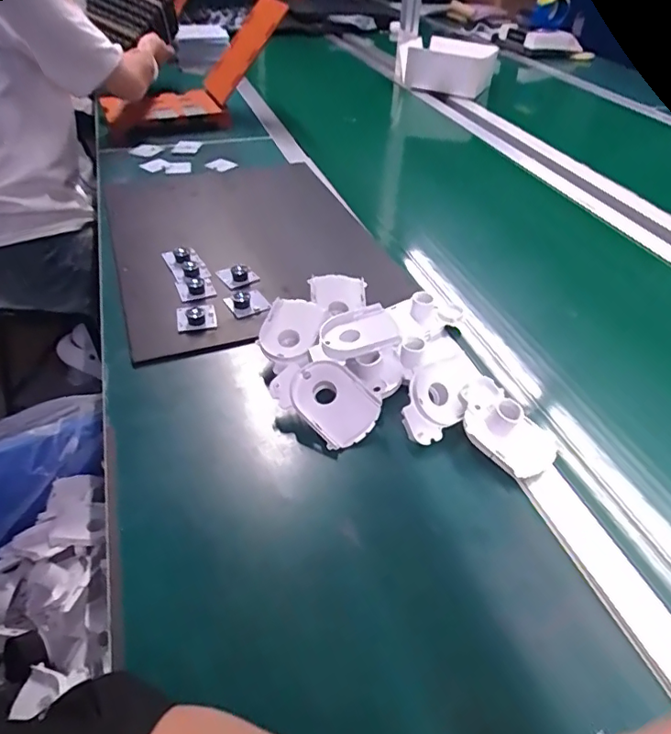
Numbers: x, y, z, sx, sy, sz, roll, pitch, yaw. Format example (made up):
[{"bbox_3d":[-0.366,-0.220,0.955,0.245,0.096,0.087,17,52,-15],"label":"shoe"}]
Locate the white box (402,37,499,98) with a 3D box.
[{"bbox_3d":[0.288,-0.765,1.351,0.231,0.095,0.164,16,44,15],"label":"white box"}]

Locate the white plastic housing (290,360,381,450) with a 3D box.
[{"bbox_3d":[-0.001,0.036,0.524,0.088,0.025,0.066,42,79,15],"label":"white plastic housing"}]

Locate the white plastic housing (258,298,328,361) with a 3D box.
[{"bbox_3d":[-0.050,-0.046,0.588,0.064,0.013,0.082,9,59,7],"label":"white plastic housing"}]

